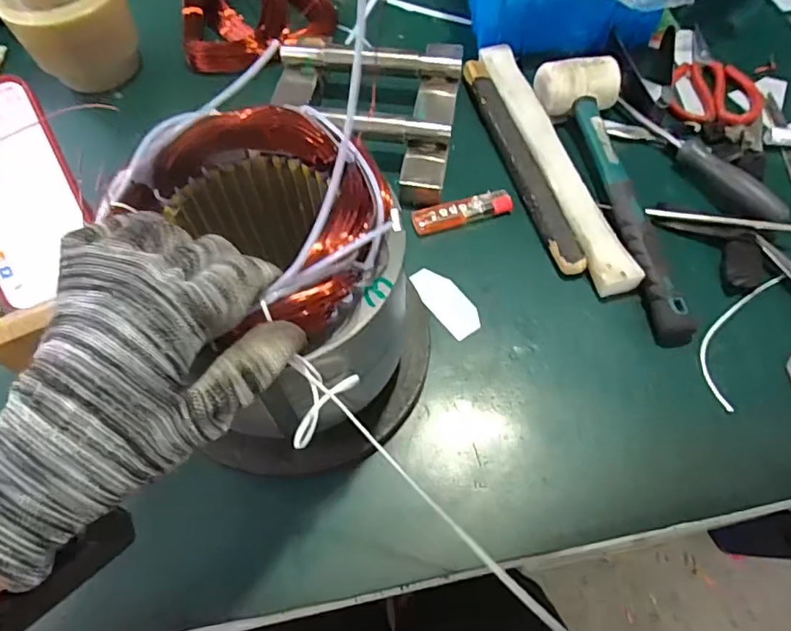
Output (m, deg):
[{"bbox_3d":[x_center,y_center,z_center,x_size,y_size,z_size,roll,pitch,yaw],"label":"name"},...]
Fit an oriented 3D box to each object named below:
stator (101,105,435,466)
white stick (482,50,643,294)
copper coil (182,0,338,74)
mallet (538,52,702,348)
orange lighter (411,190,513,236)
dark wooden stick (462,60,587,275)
[{"bbox_3d":[-0.054,-0.013,0.313,0.148,0.196,0.146,-10,61,-4],"label":"stator"},{"bbox_3d":[0.140,-0.147,0.487,0.036,0.024,0.300,-13,61,-6],"label":"white stick"},{"bbox_3d":[-0.157,-0.341,0.605,0.177,0.059,0.146,2,60,3],"label":"copper coil"},{"bbox_3d":[0.185,-0.111,0.444,0.068,0.039,0.275,-7,60,-2],"label":"mallet"},{"bbox_3d":[0.058,-0.090,0.463,0.086,0.013,0.022,-13,61,-6],"label":"orange lighter"},{"bbox_3d":[0.111,-0.144,0.488,0.023,0.019,0.261,-14,61,-6],"label":"dark wooden stick"}]

